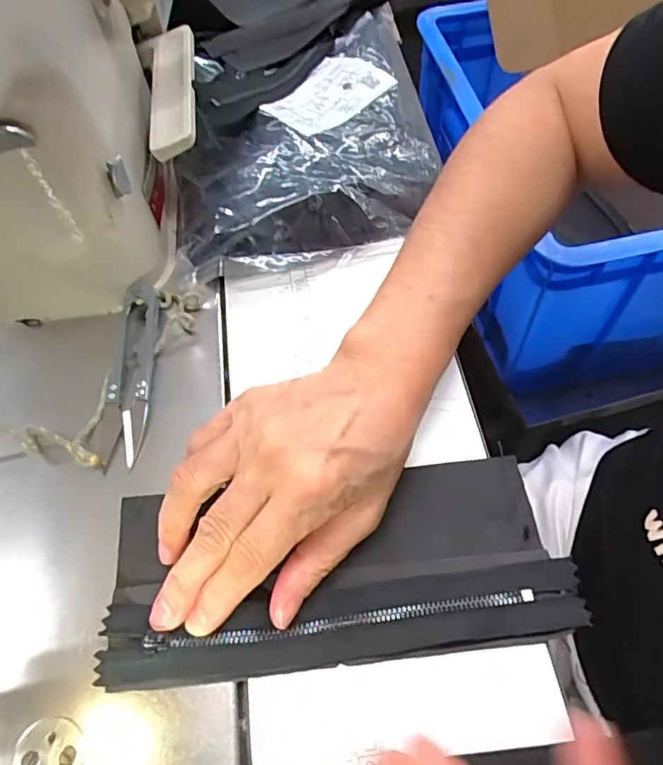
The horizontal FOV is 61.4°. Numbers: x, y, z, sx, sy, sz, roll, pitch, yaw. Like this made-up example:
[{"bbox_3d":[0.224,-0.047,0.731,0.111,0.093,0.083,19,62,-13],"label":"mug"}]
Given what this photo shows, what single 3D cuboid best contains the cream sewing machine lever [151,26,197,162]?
[{"bbox_3d":[-0.088,-0.166,0.313,0.025,0.011,0.108,-7,58,-2],"label":"cream sewing machine lever"}]

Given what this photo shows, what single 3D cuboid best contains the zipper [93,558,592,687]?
[{"bbox_3d":[0.005,0.096,0.225,0.189,0.008,0.030,-8,58,-1],"label":"zipper"}]

